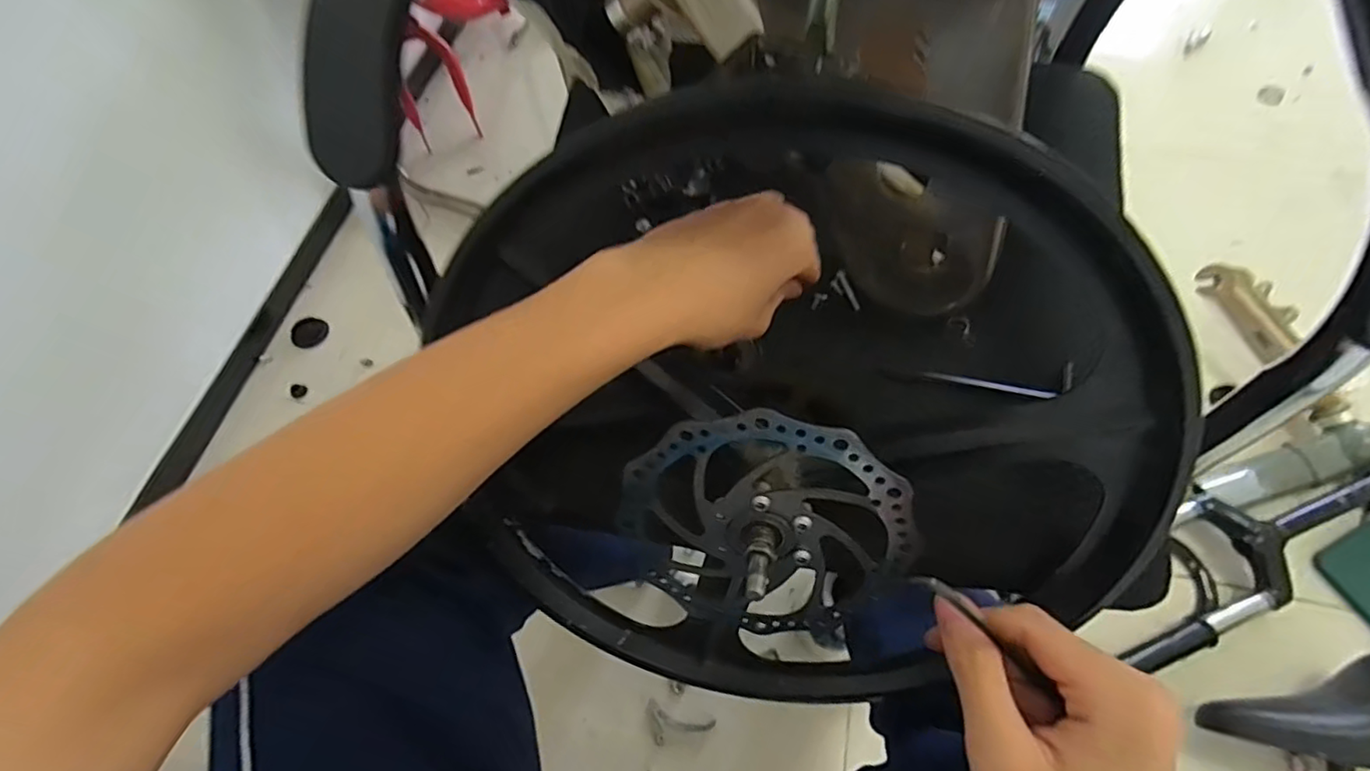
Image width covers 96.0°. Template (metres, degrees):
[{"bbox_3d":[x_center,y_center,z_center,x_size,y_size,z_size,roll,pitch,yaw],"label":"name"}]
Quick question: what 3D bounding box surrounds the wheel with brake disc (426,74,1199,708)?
[{"bbox_3d":[0.050,0.057,0.341,0.385,0.406,0.068,-10,26,16],"label":"wheel with brake disc"}]

